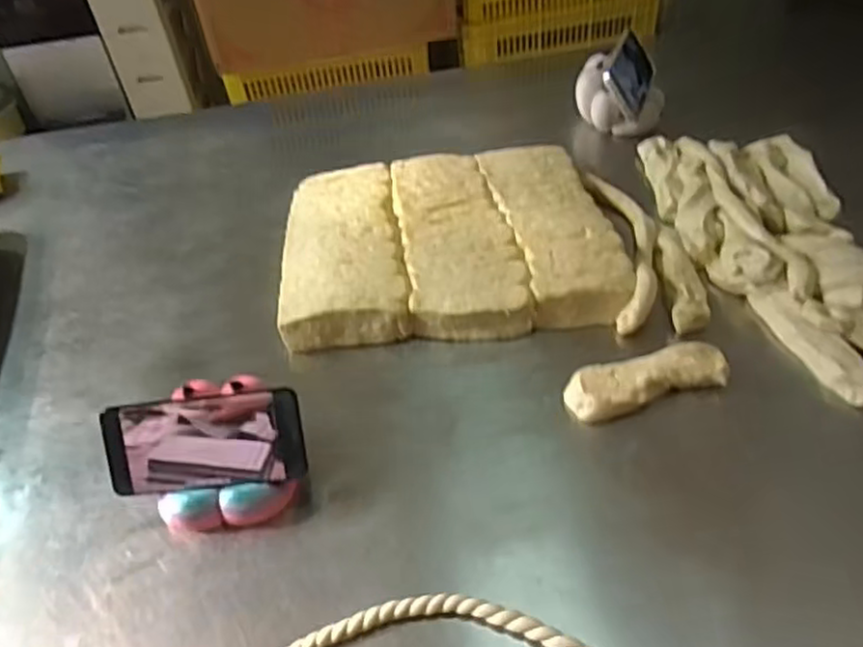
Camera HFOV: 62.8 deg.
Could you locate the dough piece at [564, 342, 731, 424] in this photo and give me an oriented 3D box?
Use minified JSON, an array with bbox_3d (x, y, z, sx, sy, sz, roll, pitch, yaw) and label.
[{"bbox_3d":[0.190,0.048,0.624,0.141,0.024,0.051,-14,43,-7],"label":"dough piece"}]

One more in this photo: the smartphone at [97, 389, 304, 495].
[{"bbox_3d":[-0.182,0.095,0.565,0.160,0.073,0.009,-6,6,6],"label":"smartphone"}]

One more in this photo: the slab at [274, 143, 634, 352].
[{"bbox_3d":[0.017,-0.093,0.786,0.358,0.056,0.280,-6,43,1],"label":"slab"}]

